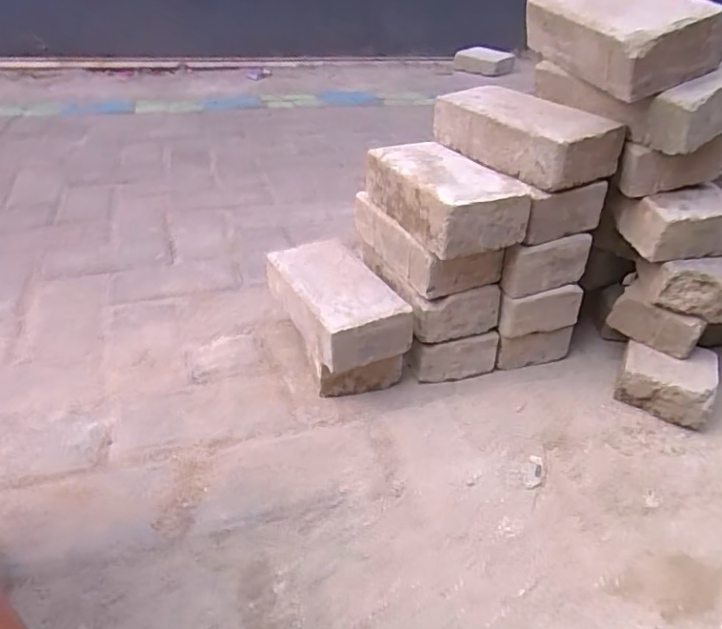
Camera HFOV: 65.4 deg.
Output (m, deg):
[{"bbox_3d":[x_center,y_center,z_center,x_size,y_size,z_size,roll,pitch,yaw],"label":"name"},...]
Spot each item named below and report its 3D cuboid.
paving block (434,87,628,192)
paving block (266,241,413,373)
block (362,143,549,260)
[{"bbox_3d":[0.191,-0.218,0.681,0.103,0.071,0.215,-19,38,-31],"label":"paving block"},{"bbox_3d":[-0.036,-0.021,0.705,0.107,0.062,0.208,-15,36,-26],"label":"paving block"},{"bbox_3d":[0.096,-0.145,0.674,0.113,0.068,0.209,-12,35,-23],"label":"block"}]

